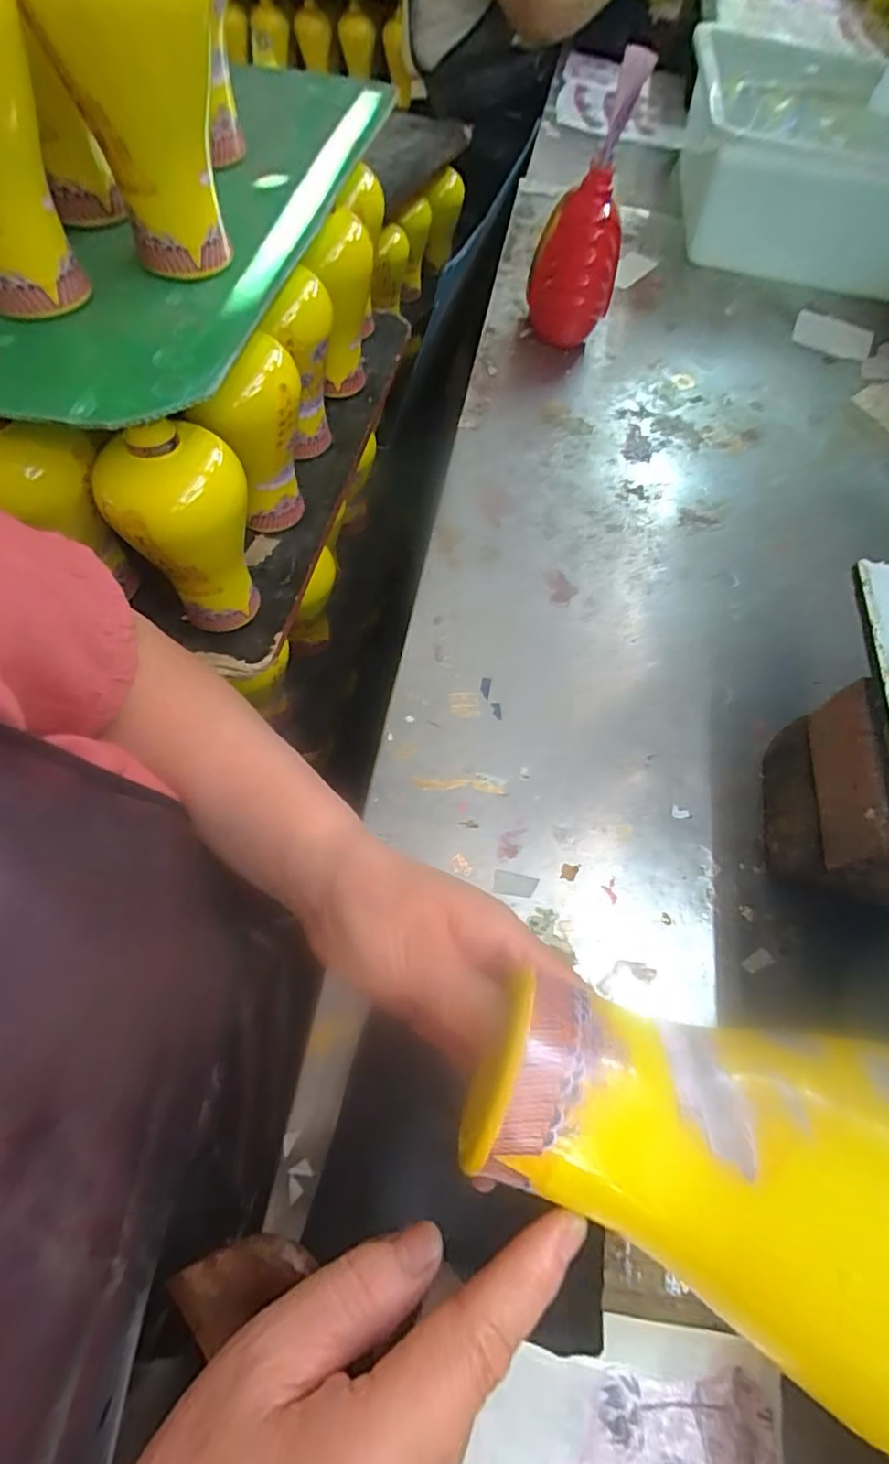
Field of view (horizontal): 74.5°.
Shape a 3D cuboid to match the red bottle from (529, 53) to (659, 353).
[{"bbox_3d":[0.140,-0.511,0.595,0.091,0.226,0.068,14,61,4],"label":"red bottle"}]

